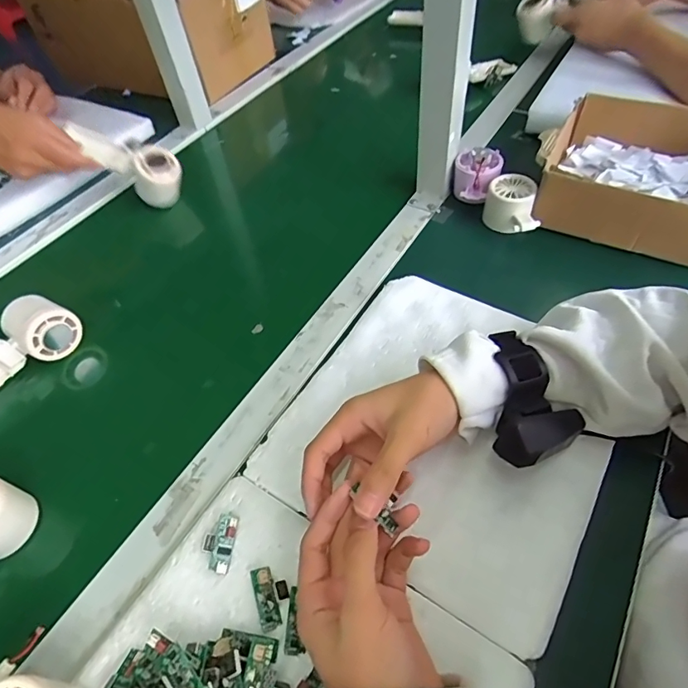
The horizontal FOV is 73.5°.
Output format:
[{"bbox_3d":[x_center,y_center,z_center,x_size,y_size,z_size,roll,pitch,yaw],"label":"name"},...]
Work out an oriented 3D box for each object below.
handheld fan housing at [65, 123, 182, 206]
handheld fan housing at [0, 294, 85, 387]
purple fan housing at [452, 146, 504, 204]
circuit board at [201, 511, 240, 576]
[{"bbox_3d":[-0.301,-0.254,0.635,0.169,0.065,0.049,32,59,2],"label":"handheld fan housing"},{"bbox_3d":[-0.347,0.024,0.464,0.054,0.055,0.161,25,58,20],"label":"handheld fan housing"},{"bbox_3d":[0.167,-0.211,0.579,0.058,0.050,0.068,16,55,15],"label":"purple fan housing"},{"bbox_3d":[-0.093,0.146,0.342,0.021,0.011,0.040,6,53,7],"label":"circuit board"}]

